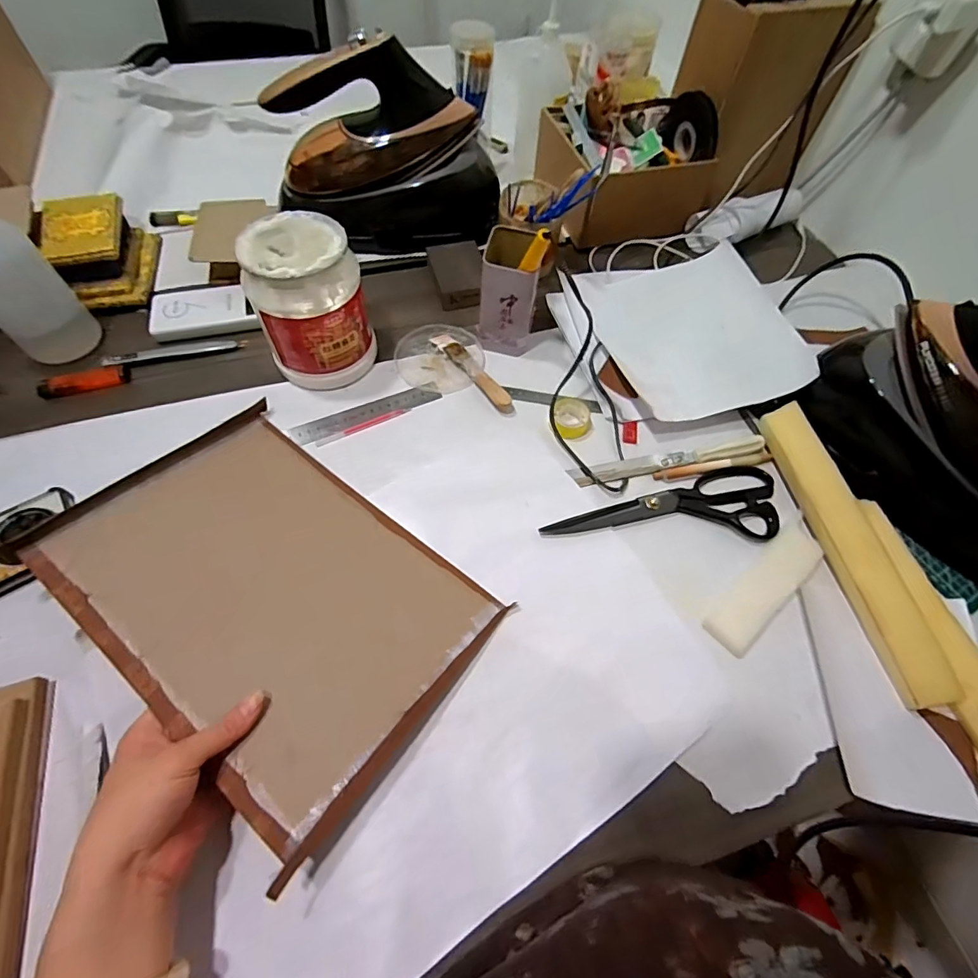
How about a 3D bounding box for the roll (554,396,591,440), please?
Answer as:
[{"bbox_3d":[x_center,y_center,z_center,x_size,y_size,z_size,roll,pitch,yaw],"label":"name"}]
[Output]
[{"bbox_3d":[0.090,-0.076,0.518,0.041,0.016,0.048,20,61,8],"label":"roll"}]

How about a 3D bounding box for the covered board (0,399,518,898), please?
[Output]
[{"bbox_3d":[-0.182,0.075,0.403,0.340,0.020,0.225,38,53,14],"label":"covered board"}]

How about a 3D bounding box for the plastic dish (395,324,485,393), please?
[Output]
[{"bbox_3d":[-0.057,-0.156,0.567,0.101,0.012,0.097,2,60,-3],"label":"plastic dish"}]

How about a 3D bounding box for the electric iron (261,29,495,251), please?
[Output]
[{"bbox_3d":[-0.129,-0.409,0.601,0.287,0.190,0.127,2,60,-3],"label":"electric iron"}]

